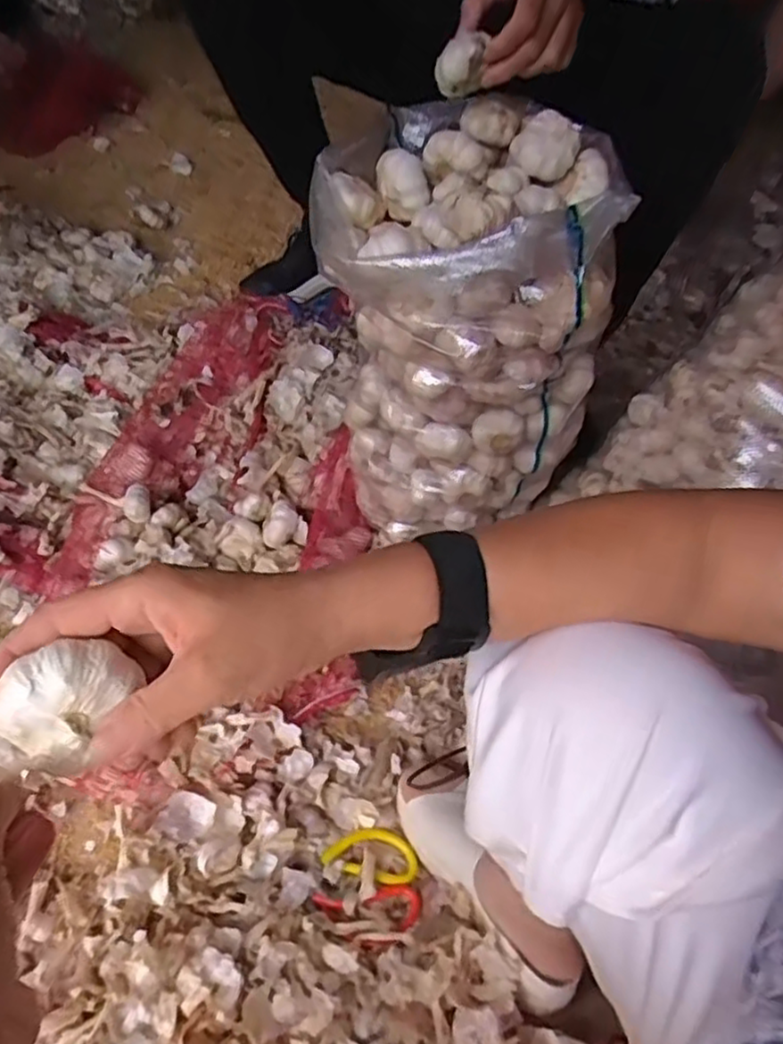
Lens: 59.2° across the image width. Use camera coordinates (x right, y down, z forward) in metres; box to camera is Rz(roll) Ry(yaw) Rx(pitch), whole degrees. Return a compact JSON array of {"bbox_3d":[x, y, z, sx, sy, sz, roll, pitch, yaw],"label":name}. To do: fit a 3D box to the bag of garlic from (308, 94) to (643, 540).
[{"bbox_3d":[0.081,-0.210,0.793,0.294,0.413,0.239,-13,53,-13],"label":"bag of garlic"}]

